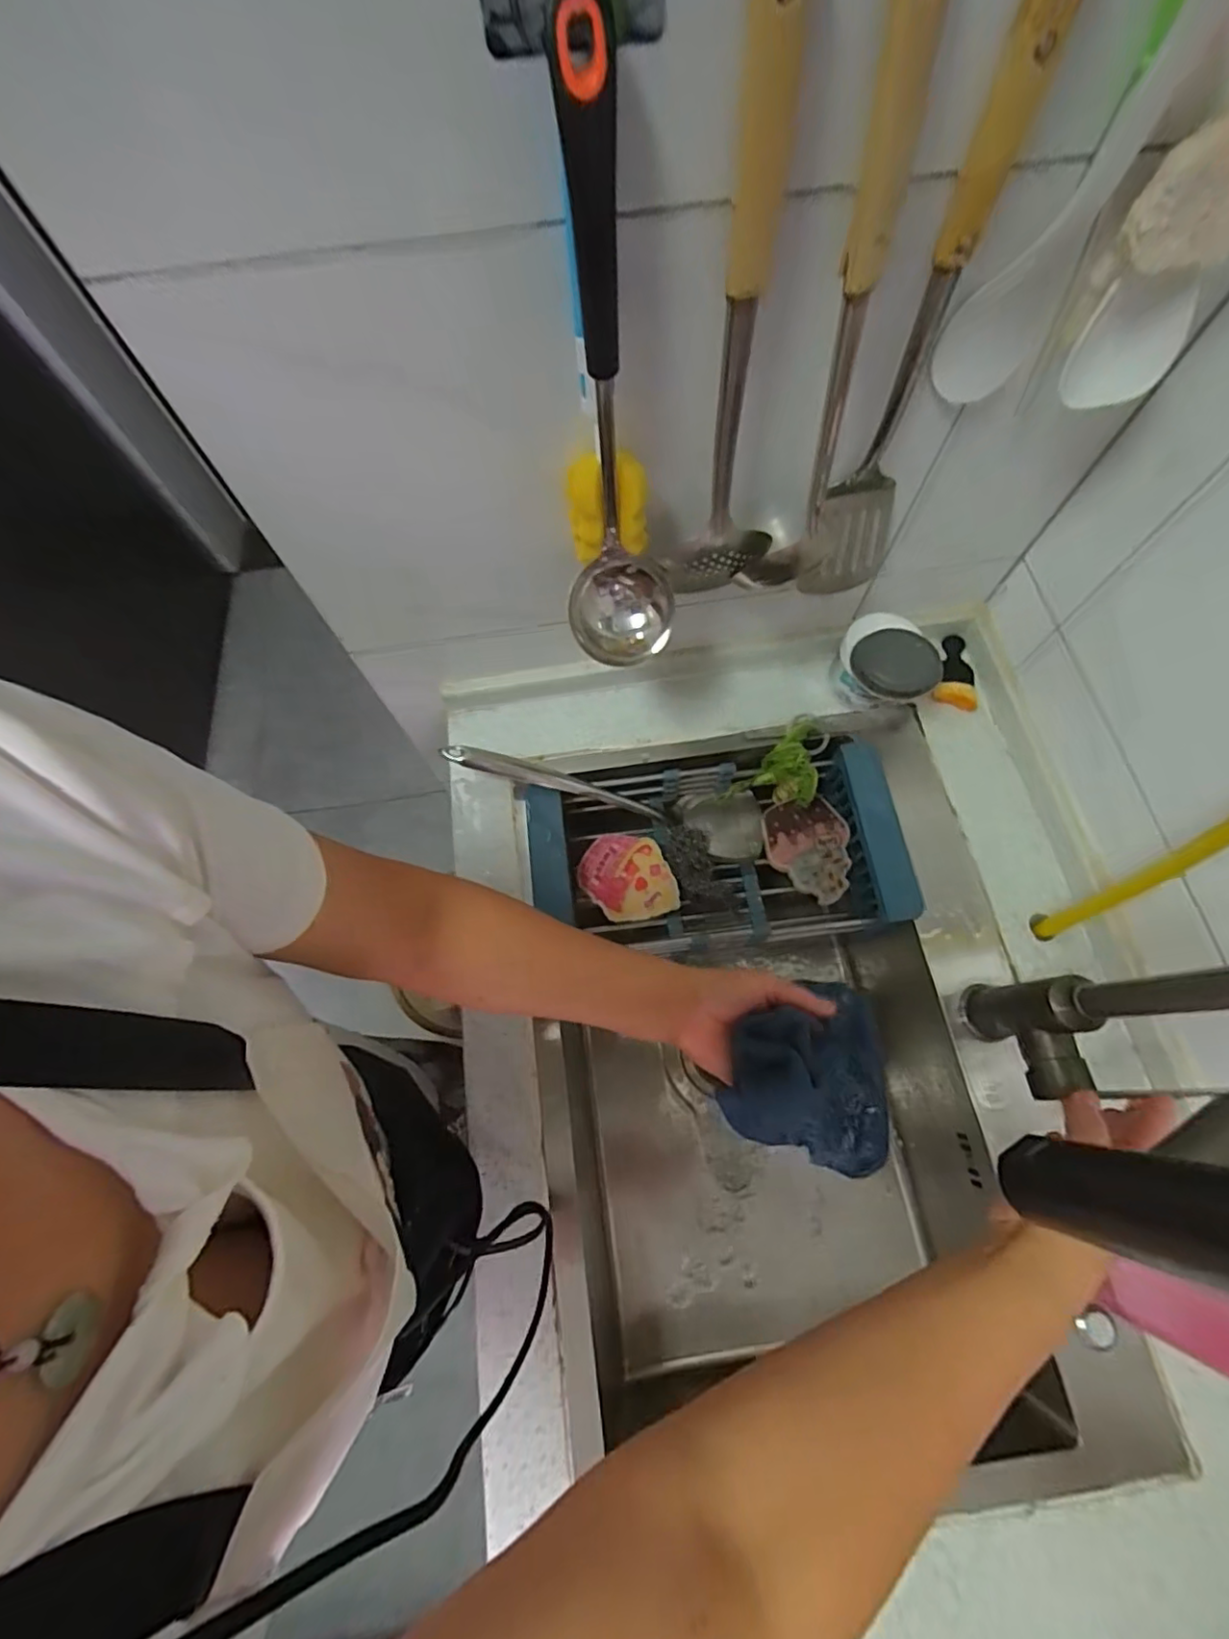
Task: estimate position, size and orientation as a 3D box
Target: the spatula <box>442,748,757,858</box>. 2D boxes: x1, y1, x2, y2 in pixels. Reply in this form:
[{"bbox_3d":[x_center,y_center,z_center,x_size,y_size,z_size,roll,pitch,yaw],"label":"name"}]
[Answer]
[{"bbox_3d":[-0.003,-0.015,0.655,0.363,0.064,0.081,12,68,-21],"label":"spatula"}]

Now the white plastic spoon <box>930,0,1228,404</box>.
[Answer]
[{"bbox_3d":[0.242,-0.326,0.329,0.065,0.196,0.017,-11,69,-2],"label":"white plastic spoon"}]

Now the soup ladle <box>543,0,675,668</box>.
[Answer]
[{"bbox_3d":[0.000,-0.228,0.367,0.079,0.300,0.111,-3,69,1],"label":"soup ladle"}]

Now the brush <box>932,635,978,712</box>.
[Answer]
[{"bbox_3d":[0.382,-0.164,0.668,0.044,0.017,0.085,15,71,8],"label":"brush"}]

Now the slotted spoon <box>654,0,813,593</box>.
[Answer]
[{"bbox_3d":[0.077,-0.265,0.370,0.078,0.331,0.058,11,70,6],"label":"slotted spoon"}]

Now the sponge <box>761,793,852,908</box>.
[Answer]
[{"bbox_3d":[0.213,0.034,0.661,0.084,0.019,0.114,-7,69,0],"label":"sponge"}]

